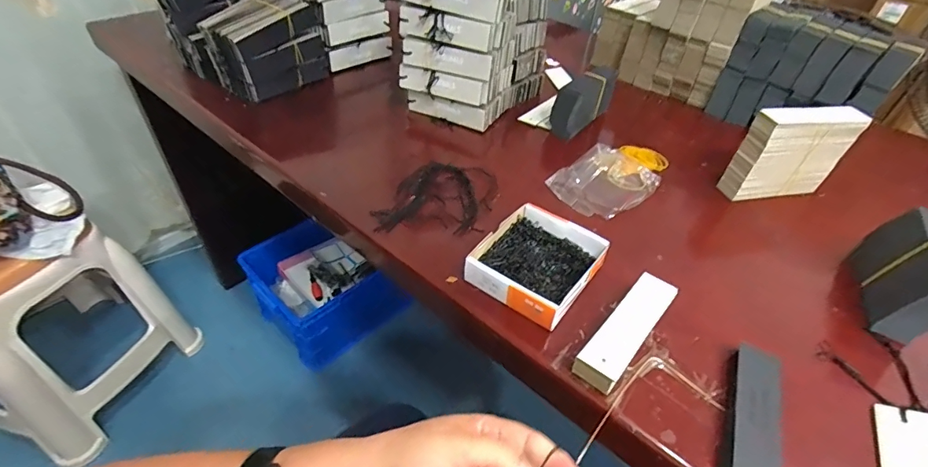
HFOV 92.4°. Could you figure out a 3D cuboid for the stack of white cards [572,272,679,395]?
[{"bbox_3d":[0.142,0.083,0.386,0.033,0.024,0.127,33,50,28],"label":"stack of white cards"}]

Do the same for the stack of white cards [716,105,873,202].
[{"bbox_3d":[0.397,-0.097,0.545,0.134,0.107,0.031,-6,43,-11],"label":"stack of white cards"}]

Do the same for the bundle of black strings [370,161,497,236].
[{"bbox_3d":[-0.028,-0.039,0.522,0.117,0.021,0.131,11,43,7],"label":"bundle of black strings"}]

